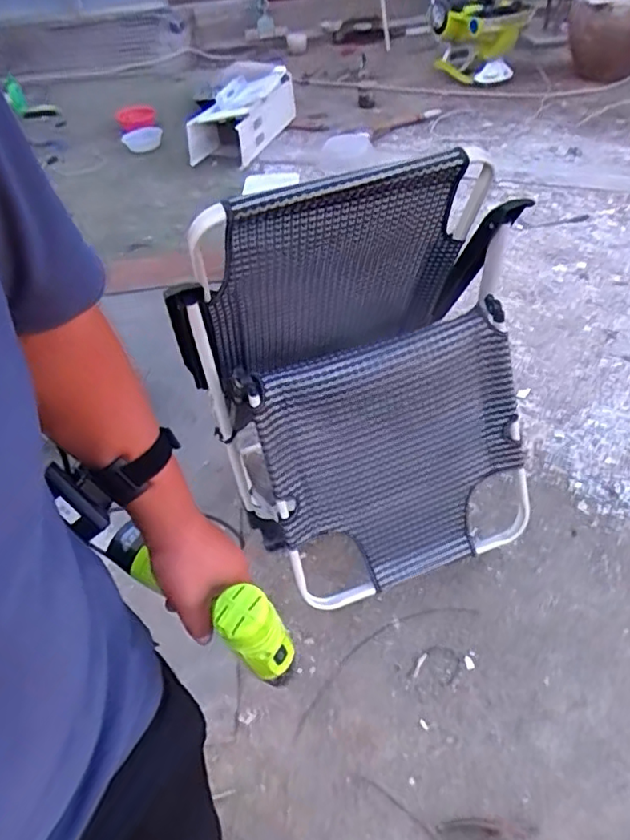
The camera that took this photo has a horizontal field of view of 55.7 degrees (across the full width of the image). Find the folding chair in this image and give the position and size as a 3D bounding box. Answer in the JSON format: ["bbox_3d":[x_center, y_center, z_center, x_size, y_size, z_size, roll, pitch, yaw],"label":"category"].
[{"bbox_3d":[0.078,-0.096,1.244,0.657,0.769,0.557,-16,42,-12],"label":"folding chair"}]

